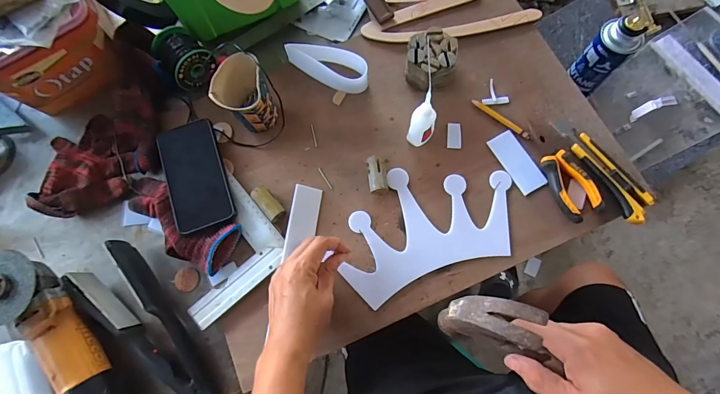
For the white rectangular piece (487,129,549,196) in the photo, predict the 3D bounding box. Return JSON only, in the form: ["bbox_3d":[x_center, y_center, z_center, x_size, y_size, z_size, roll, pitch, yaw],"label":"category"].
[{"bbox_3d":[0.223,-0.050,0.518,0.039,0.004,0.093,-28,73,1],"label":"white rectangular piece"}]

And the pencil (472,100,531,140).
[{"bbox_3d":[0.206,-0.115,0.533,0.096,0.008,0.010,40,80,11],"label":"pencil"}]

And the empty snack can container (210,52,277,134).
[{"bbox_3d":[-0.155,-0.141,0.515,0.069,0.091,0.082,10,76,4],"label":"empty snack can container"}]

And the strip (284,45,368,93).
[{"bbox_3d":[-0.052,-0.196,0.557,0.133,0.049,0.044,16,77,6],"label":"strip"}]

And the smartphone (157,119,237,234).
[{"bbox_3d":[-0.232,-0.032,0.515,0.081,0.008,0.160,-19,72,-6],"label":"smartphone"}]

